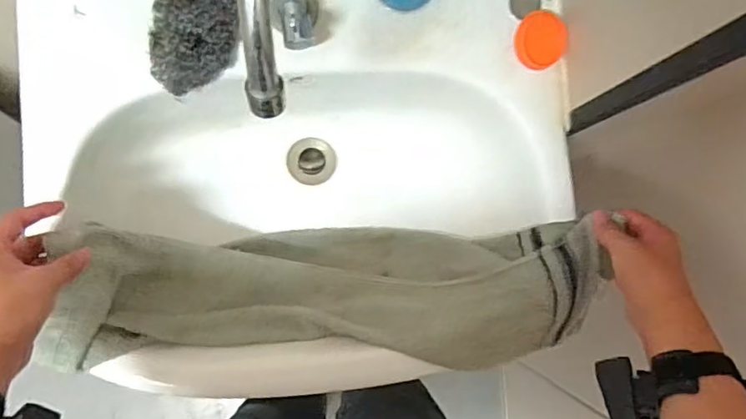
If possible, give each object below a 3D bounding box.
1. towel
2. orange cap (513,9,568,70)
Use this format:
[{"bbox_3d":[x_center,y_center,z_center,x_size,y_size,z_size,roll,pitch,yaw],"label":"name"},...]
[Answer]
[{"bbox_3d":[-0.037,0.088,0.627,0.533,0.170,0.132,-1,88,-2],"label":"towel"},{"bbox_3d":[0.175,-0.177,0.591,0.054,0.013,0.061,42,86,-1],"label":"orange cap"}]

